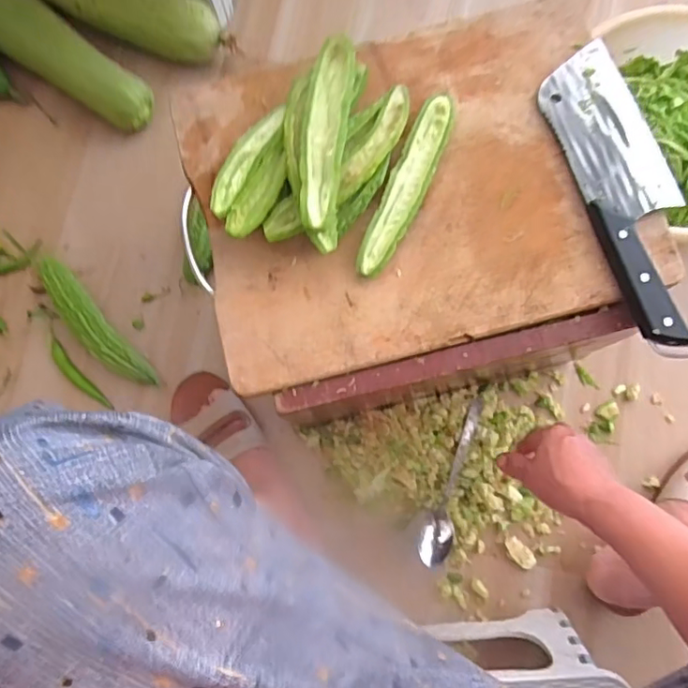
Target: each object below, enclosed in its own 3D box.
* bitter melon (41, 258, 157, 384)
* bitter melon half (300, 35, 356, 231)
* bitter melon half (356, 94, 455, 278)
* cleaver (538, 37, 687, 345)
[{"bbox_3d":[-0.324,-0.029,0.723,0.049,0.043,0.225,-41,81,-6],"label":"bitter melon"},{"bbox_3d":[-0.015,-0.175,0.470,0.036,0.029,0.177,6,79,3],"label":"bitter melon half"},{"bbox_3d":[0.056,-0.139,0.498,0.034,0.011,0.174,22,80,5],"label":"bitter melon half"},{"bbox_3d":[0.245,-0.136,0.488,0.079,0.018,0.273,-17,79,-2],"label":"cleaver"}]

